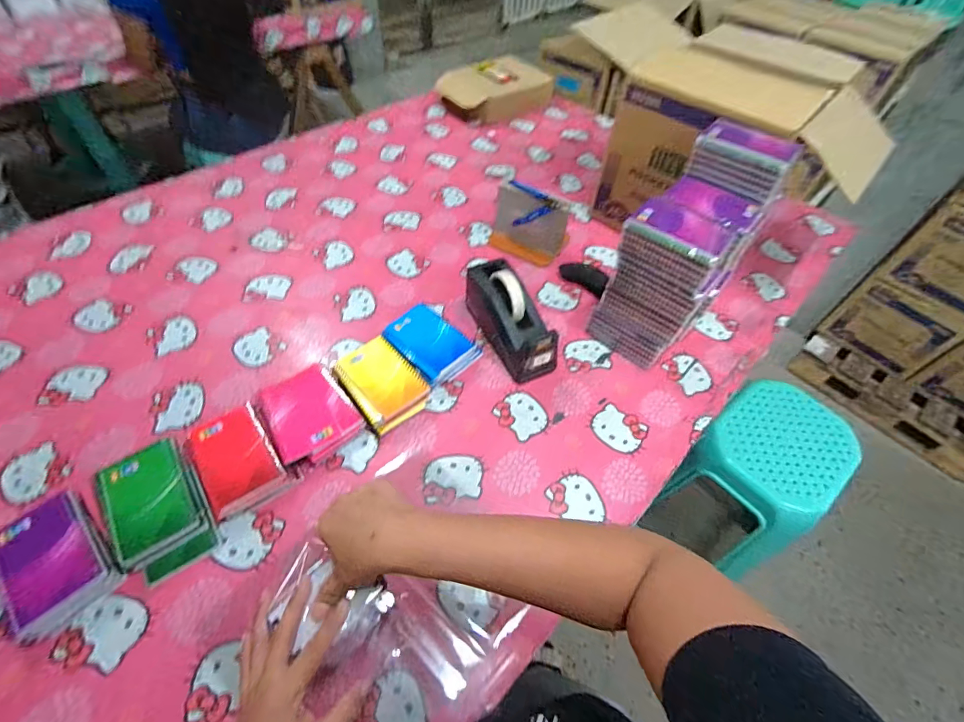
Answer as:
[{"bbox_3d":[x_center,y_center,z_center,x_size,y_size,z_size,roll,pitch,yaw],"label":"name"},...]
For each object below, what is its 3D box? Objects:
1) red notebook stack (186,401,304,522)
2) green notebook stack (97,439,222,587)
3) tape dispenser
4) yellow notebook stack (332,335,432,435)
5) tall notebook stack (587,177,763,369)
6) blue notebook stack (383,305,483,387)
[{"bbox_3d":[-0.331,0.131,0.579,0.102,0.036,0.150,-34,62,-26],"label":"red notebook stack"},{"bbox_3d":[-0.405,0.181,0.533,0.100,0.050,0.163,-27,59,-23],"label":"green notebook stack"},{"bbox_3d":[0.046,-0.075,0.716,0.077,0.118,0.198,-20,57,-18],"label":"tape dispenser"},{"bbox_3d":[-0.159,0.036,0.669,0.107,0.043,0.136,-37,63,-27],"label":"yellow notebook stack"},{"bbox_3d":[0.313,-0.141,0.713,0.146,0.230,0.200,36,58,21],"label":"tall notebook stack"},{"bbox_3d":[-0.084,-0.027,0.716,0.144,0.041,0.114,35,58,21],"label":"blue notebook stack"}]

